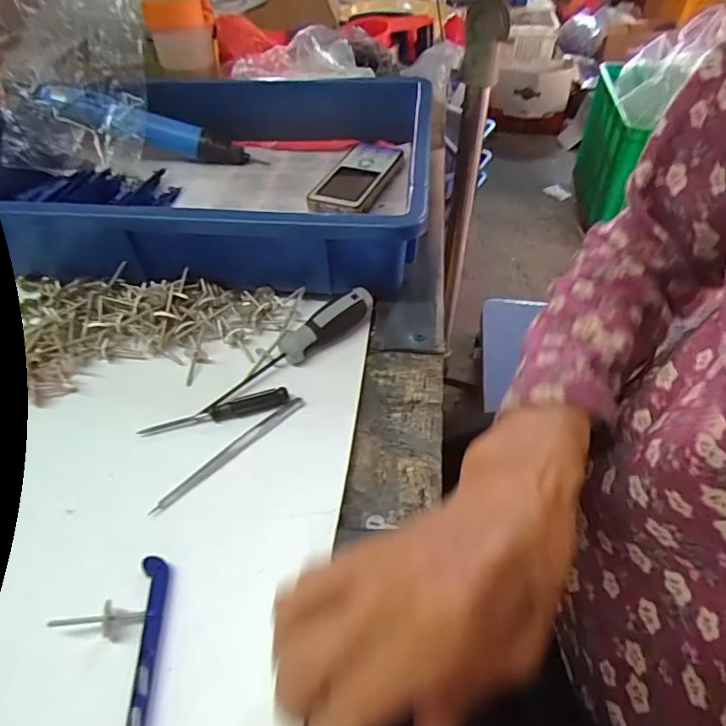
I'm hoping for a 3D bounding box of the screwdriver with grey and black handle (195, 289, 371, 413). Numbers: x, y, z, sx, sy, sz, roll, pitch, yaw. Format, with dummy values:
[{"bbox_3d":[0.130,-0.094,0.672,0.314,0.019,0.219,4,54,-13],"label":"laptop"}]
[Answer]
[{"bbox_3d":[-0.049,-0.014,0.351,0.138,0.027,0.021,-29,51,-24],"label":"screwdriver with grey and black handle"}]

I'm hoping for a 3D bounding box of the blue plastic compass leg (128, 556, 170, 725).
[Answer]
[{"bbox_3d":[-0.094,0.140,0.213,0.011,0.005,0.120,-7,46,-5],"label":"blue plastic compass leg"}]

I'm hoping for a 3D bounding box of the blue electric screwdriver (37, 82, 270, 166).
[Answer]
[{"bbox_3d":[-0.223,-0.252,0.541,0.217,0.034,0.037,14,43,-14],"label":"blue electric screwdriver"}]

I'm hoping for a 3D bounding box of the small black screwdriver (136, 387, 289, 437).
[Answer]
[{"bbox_3d":[-0.093,0.031,0.321,0.091,0.010,0.013,-11,46,-8],"label":"small black screwdriver"}]

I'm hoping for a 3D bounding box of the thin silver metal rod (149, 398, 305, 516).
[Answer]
[{"bbox_3d":[-0.078,0.052,0.302,0.009,0.004,0.106,34,56,30],"label":"thin silver metal rod"}]

